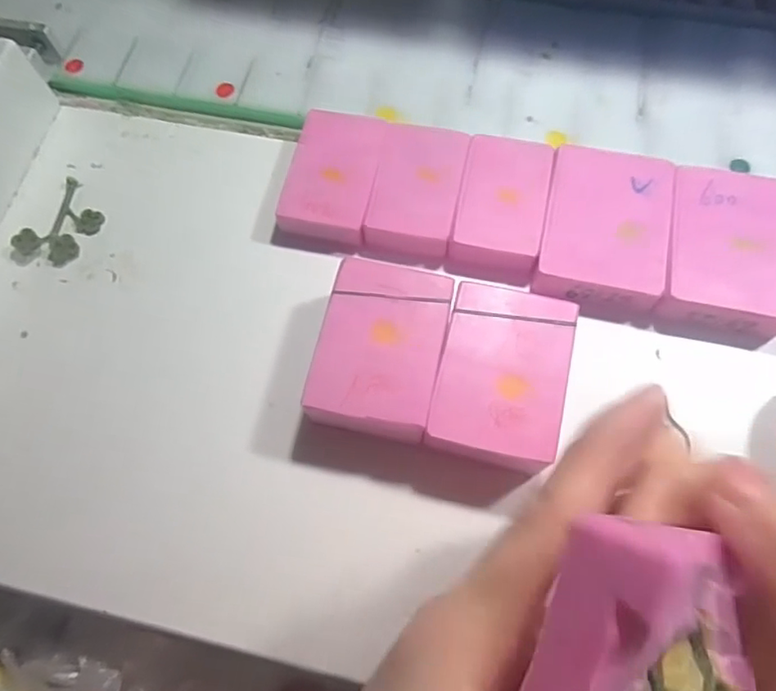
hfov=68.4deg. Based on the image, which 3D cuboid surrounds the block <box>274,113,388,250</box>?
[{"bbox_3d":[-0.028,-0.089,0.300,0.044,0.015,0.069,10,70,6],"label":"block"}]

